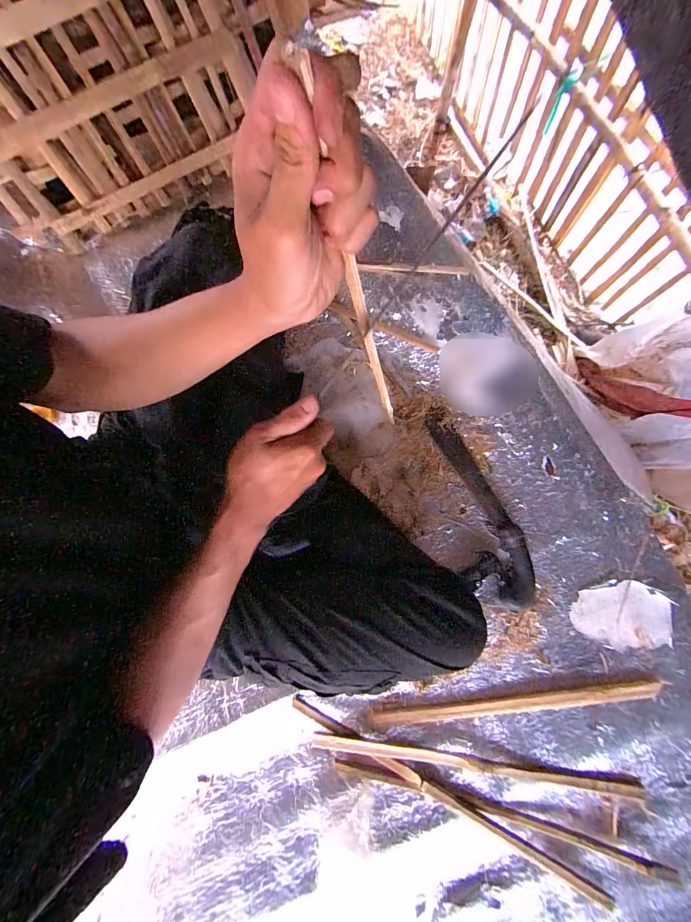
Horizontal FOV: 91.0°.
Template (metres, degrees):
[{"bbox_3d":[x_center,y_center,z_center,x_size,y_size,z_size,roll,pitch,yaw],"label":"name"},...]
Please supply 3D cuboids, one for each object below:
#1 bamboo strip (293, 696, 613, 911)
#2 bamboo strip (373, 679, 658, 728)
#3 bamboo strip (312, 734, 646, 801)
[{"bbox_3d":[0.154,0.511,0.510,0.533,0.010,0.021,29,80,5],"label":"bamboo strip"},{"bbox_3d":[0.269,0.387,0.535,0.453,0.016,0.025,-7,79,-2],"label":"bamboo strip"},{"bbox_3d":[0.204,0.469,0.524,0.504,0.018,0.028,8,79,1],"label":"bamboo strip"}]

